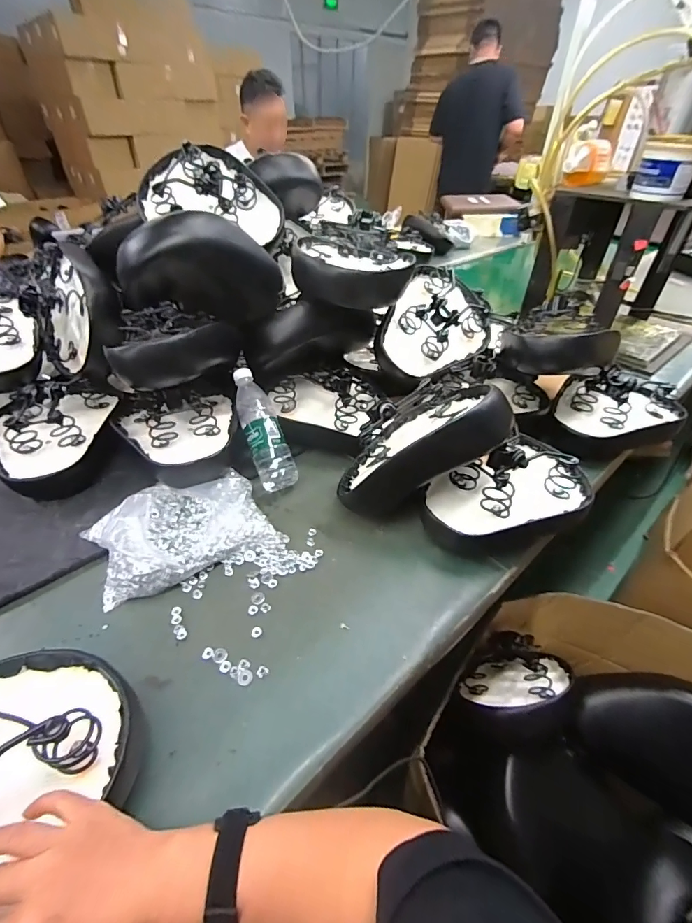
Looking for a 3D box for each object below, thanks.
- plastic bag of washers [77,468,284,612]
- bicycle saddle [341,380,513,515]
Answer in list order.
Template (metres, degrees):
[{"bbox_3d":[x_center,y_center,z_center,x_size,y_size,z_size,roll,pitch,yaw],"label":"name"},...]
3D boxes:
[{"bbox_3d":[-0.254,0.092,0.613,0.247,0.073,0.168,-20,45,-22],"label":"plastic bag of washers"},{"bbox_3d":[0.104,-0.046,0.649,0.279,0.133,0.183,-25,41,11],"label":"bicycle saddle"}]

